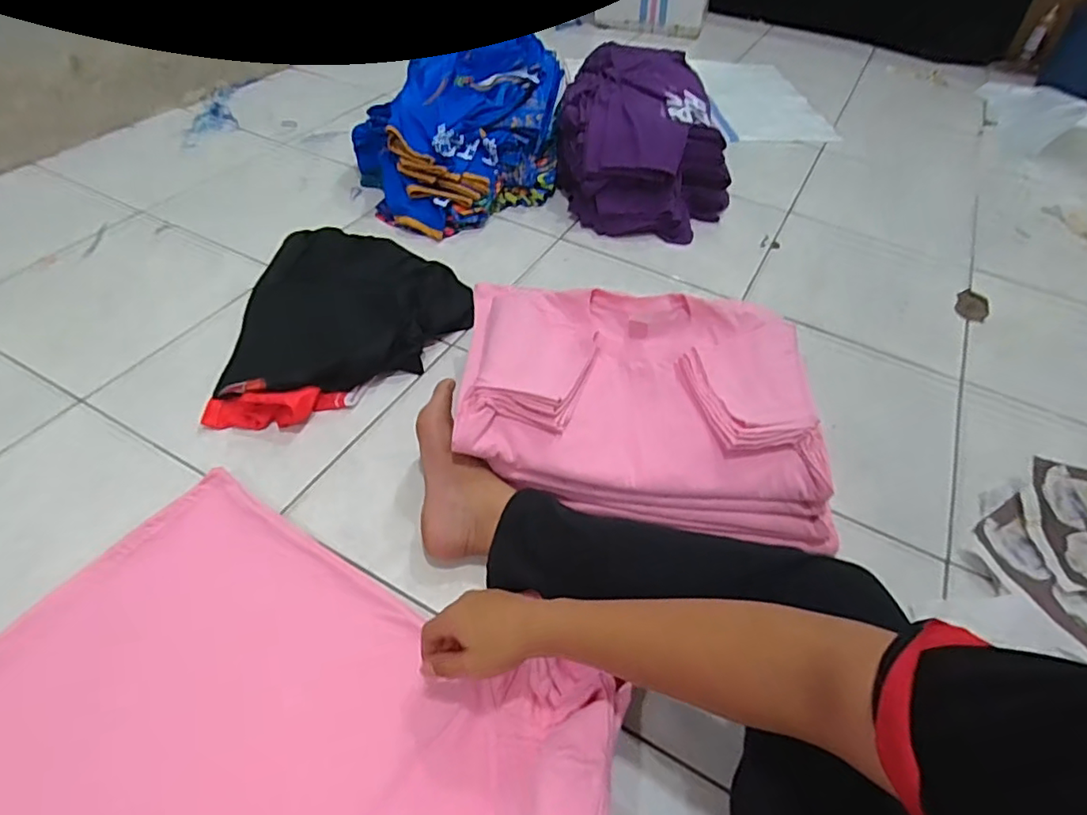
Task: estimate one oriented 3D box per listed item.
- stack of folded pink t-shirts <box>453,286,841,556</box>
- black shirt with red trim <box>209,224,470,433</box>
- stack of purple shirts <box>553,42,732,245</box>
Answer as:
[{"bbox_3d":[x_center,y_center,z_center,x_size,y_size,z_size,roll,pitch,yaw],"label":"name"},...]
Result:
[{"bbox_3d":[0.134,-0.017,0.829,0.489,0.109,0.348,5,48,0],"label":"stack of folded pink t-shirts"},{"bbox_3d":[-0.322,-0.158,1.025,0.390,0.065,0.476,-1,47,-6],"label":"black shirt with red trim"},{"bbox_3d":[0.234,-0.666,1.428,0.401,0.198,0.671,4,47,-1],"label":"stack of purple shirts"}]

